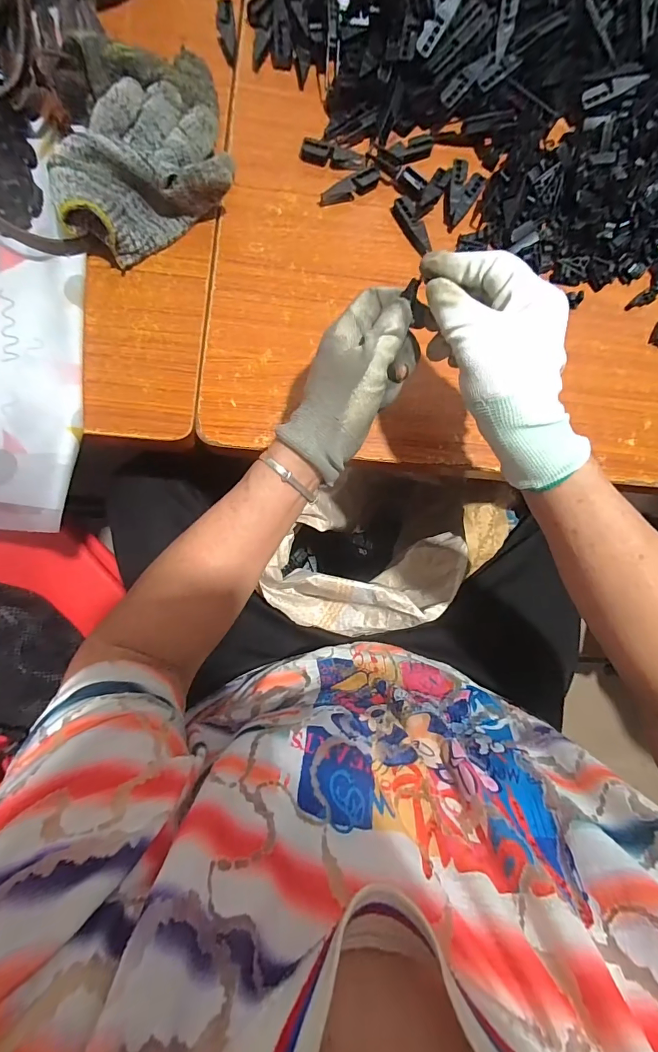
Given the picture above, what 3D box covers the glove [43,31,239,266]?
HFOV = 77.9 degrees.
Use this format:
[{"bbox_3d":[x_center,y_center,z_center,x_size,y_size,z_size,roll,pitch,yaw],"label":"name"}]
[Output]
[{"bbox_3d":[-0.165,-0.346,0.358,0.145,0.065,0.203,-11,85,-7],"label":"glove"}]

